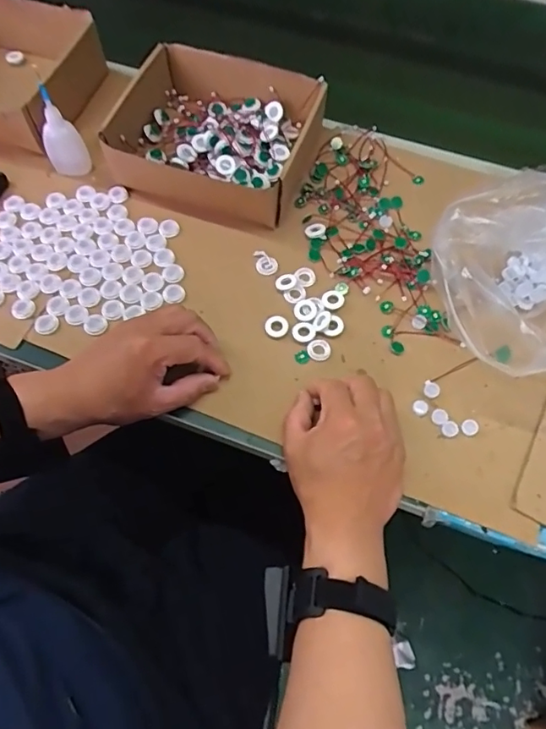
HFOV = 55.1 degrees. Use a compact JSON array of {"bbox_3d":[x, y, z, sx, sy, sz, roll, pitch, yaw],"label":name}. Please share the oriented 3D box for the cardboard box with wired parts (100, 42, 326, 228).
[{"bbox_3d":[-0.067,-0.267,0.610,0.208,0.077,0.175,16,63,8],"label":"cardboard box with wired parts"}]

